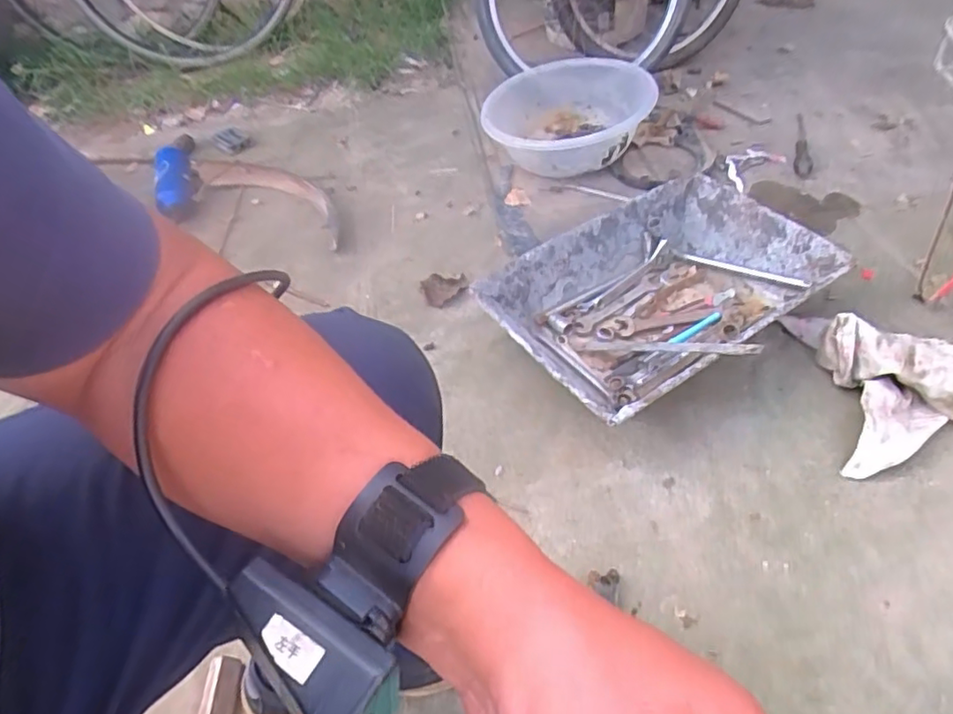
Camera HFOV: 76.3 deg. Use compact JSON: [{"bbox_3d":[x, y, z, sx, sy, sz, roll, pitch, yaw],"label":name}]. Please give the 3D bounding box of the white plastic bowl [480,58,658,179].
[{"bbox_3d":[0.182,-0.494,1.245,0.345,0.148,0.346,-3,49,4],"label":"white plastic bowl"}]

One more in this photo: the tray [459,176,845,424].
[{"bbox_3d":[0.264,-0.083,0.900,0.436,0.121,0.306,-29,52,-18],"label":"tray"}]

